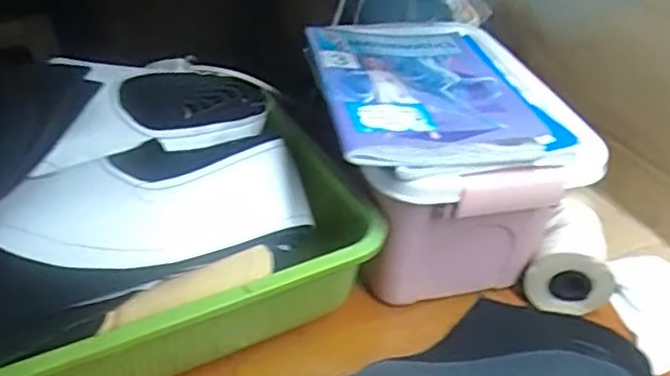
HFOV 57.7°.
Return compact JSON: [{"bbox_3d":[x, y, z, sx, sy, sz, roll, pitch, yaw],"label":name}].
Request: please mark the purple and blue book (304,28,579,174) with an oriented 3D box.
[{"bbox_3d":[0.077,-0.083,0.512,0.180,0.030,0.207,-1,38,-10],"label":"purple and blue book"}]

